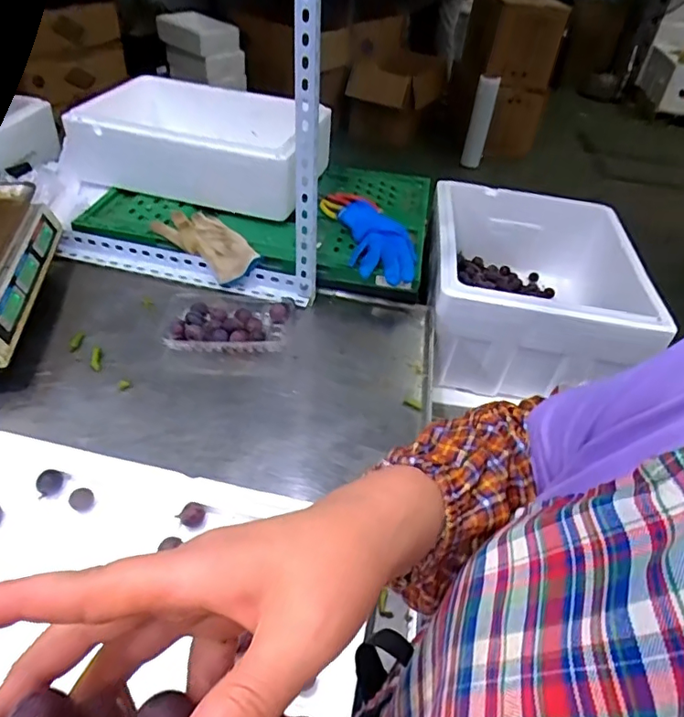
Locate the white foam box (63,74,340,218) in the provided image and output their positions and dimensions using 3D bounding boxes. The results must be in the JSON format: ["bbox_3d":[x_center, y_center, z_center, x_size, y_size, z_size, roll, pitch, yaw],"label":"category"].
[{"bbox_3d":[-0.276,-0.406,0.997,0.461,0.117,0.253,13,45,7],"label":"white foam box"}]

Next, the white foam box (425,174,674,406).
[{"bbox_3d":[0.340,-0.128,1.000,0.359,0.225,0.412,8,44,1],"label":"white foam box"}]

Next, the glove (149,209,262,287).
[{"bbox_3d":[-0.226,-0.179,0.883,0.100,0.063,0.188,-28,53,-32],"label":"glove"}]

